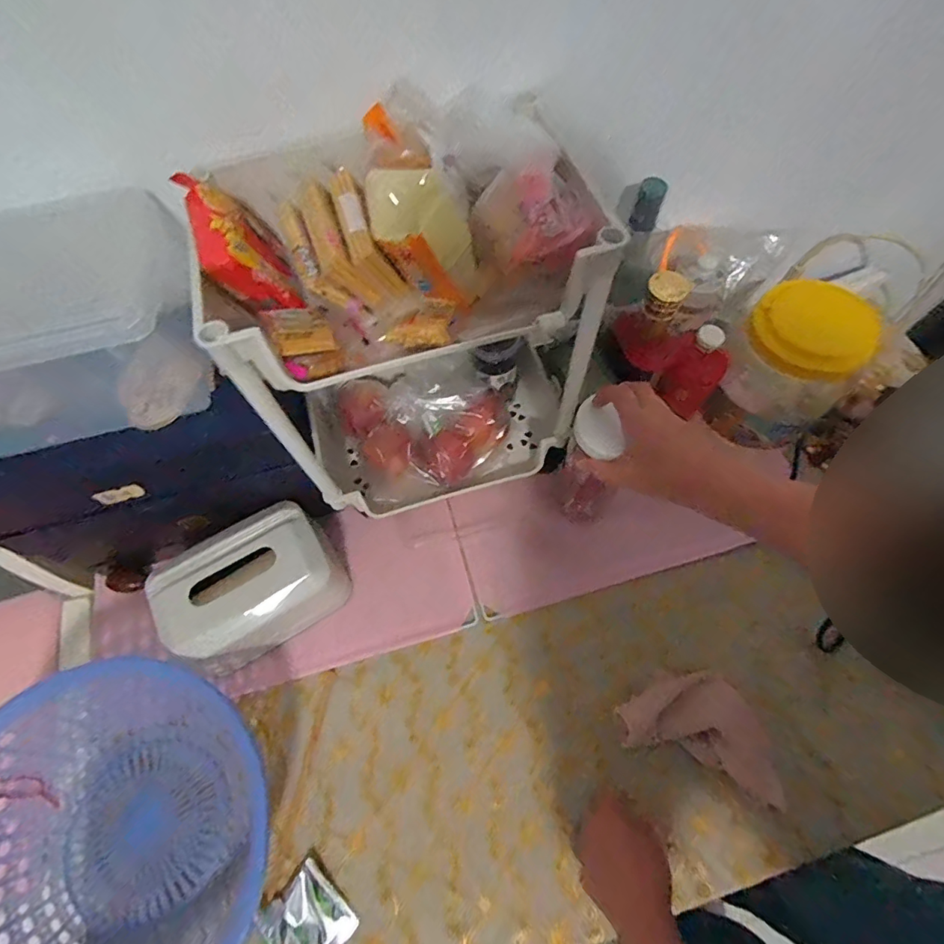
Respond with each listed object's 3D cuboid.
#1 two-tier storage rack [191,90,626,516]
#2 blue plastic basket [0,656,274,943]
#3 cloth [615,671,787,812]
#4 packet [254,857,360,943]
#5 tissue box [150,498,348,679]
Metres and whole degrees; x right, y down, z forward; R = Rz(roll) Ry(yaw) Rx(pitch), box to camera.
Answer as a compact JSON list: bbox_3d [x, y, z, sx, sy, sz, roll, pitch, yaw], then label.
[{"bbox_3d":[-0.049,-0.120,0.497,0.284,0.370,0.200,-15,66,-6],"label":"two-tier storage rack"},{"bbox_3d":[-0.348,0.353,0.449,0.275,0.100,0.300,-29,68,-13],"label":"blue plastic basket"},{"bbox_3d":[0.253,0.276,0.531,0.168,0.017,0.101,19,67,9],"label":"cloth"},{"bbox_3d":[-0.159,0.429,0.457,0.074,0.012,0.073,42,72,17],"label":"packet"},{"bbox_3d":[-0.241,0.132,0.546,0.185,0.096,0.132,-26,68,-12],"label":"tissue box"}]

